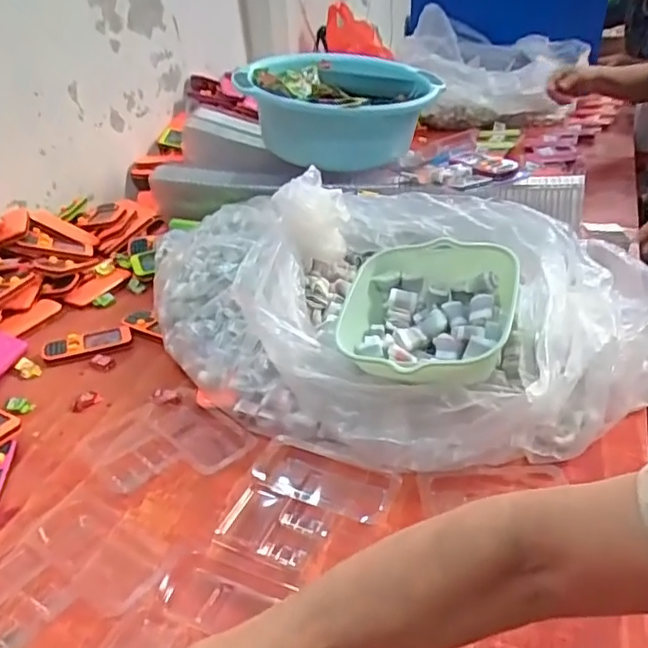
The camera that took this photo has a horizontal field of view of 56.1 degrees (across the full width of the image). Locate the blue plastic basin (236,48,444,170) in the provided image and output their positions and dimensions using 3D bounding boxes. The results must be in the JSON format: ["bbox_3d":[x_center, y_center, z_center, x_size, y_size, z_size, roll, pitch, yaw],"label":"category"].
[{"bbox_3d":[0.025,-0.337,0.972,0.290,0.136,0.275,-1,30,3],"label":"blue plastic basin"}]

